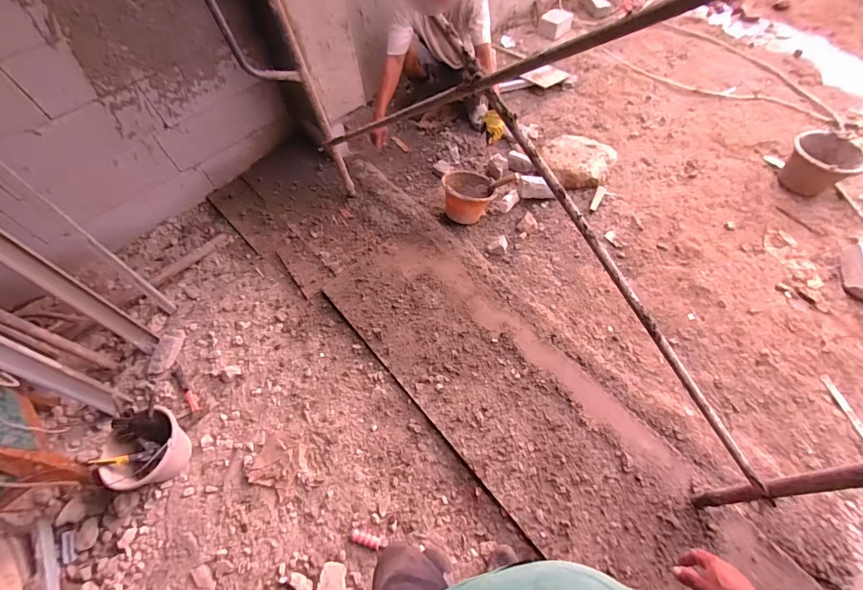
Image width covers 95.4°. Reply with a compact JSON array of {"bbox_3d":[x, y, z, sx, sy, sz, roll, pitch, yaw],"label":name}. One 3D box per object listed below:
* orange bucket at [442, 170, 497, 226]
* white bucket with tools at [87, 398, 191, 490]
[{"bbox_3d":[0.171,-0.447,1.788,0.228,0.194,0.231,-1,60,2],"label":"orange bucket"},{"bbox_3d":[-0.934,0.500,1.299,0.214,0.169,0.236,39,69,22],"label":"white bucket with tools"}]

